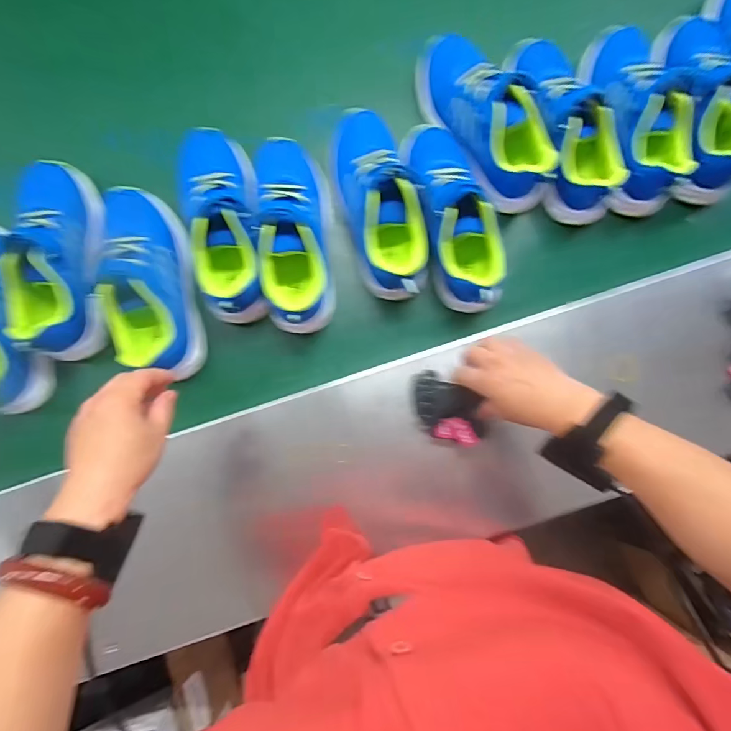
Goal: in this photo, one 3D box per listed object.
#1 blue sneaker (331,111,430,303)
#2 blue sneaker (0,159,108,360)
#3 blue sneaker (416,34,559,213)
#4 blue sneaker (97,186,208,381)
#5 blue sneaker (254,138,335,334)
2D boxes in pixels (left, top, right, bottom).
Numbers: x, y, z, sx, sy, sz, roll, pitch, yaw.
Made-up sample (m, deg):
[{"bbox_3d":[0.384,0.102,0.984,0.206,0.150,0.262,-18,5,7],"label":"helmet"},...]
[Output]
[{"bbox_3d":[0.019,-0.202,0.506,0.080,0.080,0.234,-15,88,-3],"label":"blue sneaker"},{"bbox_3d":[-0.377,-0.132,0.494,0.081,0.074,0.243,-6,88,-2],"label":"blue sneaker"},{"bbox_3d":[0.155,-0.315,0.525,0.093,0.076,0.233,-32,89,-3],"label":"blue sneaker"},{"bbox_3d":[-0.263,-0.106,0.493,0.083,0.078,0.240,-12,88,-3],"label":"blue sneaker"},{"bbox_3d":[-0.087,-0.165,0.509,0.093,0.086,0.242,-5,88,-2],"label":"blue sneaker"}]

